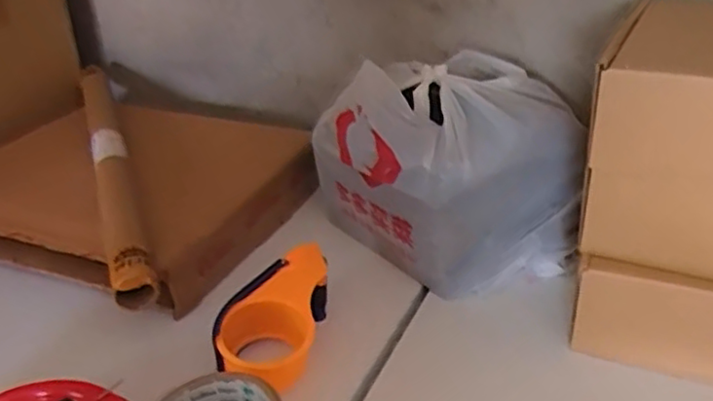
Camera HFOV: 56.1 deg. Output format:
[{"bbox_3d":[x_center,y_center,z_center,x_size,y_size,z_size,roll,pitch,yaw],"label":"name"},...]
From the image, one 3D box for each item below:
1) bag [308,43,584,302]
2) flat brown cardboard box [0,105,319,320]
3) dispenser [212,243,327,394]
[{"bbox_3d":[0.092,-0.029,0.680,0.206,0.195,0.195,-13,30,-18],"label":"bag"},{"bbox_3d":[-0.278,-0.007,0.787,0.392,0.086,0.289,12,31,24],"label":"flat brown cardboard box"},{"bbox_3d":[-0.066,0.103,0.575,0.078,0.062,0.138,4,29,12],"label":"dispenser"}]

